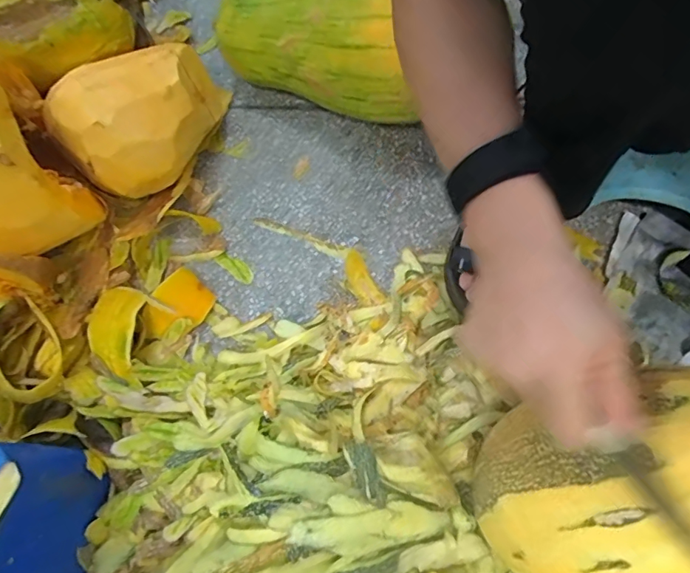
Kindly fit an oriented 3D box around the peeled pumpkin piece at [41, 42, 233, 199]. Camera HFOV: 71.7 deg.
[{"bbox_3d":[-0.216,-0.195,0.531,0.106,0.125,0.194,43,75,16],"label":"peeled pumpkin piece"}]

